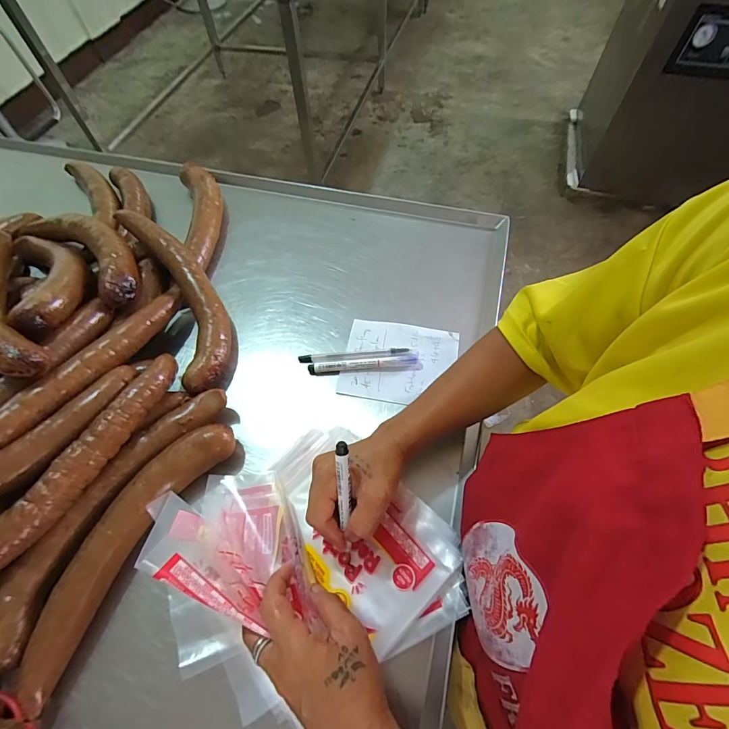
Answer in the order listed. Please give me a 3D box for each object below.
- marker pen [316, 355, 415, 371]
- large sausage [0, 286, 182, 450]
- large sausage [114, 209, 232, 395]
[{"bbox_3d":[0.001,-0.001,0.464,0.123,0.010,0.013,-4,61,-1],"label":"marker pen"},{"bbox_3d":[-0.309,0.006,0.398,0.044,0.073,0.294,30,66,17],"label":"large sausage"},{"bbox_3d":[-0.231,-0.090,0.489,0.075,0.075,0.285,-26,63,-12],"label":"large sausage"}]

